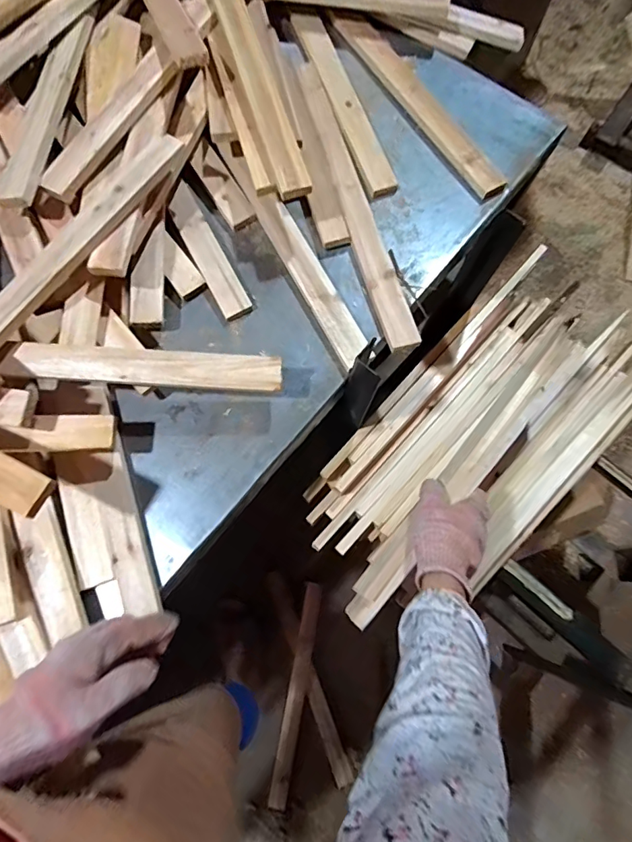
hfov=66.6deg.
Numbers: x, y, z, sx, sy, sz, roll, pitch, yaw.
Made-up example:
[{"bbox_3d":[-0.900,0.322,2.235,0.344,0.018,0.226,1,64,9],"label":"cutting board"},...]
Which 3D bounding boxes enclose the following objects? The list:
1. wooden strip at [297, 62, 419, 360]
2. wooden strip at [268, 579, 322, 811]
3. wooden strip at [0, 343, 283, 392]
[{"bbox_3d":[0.051,-0.315,0.675,0.046,0.011,0.463,-15,76,-4],"label":"wooden strip"},{"bbox_3d":[-0.044,0.637,1.135,0.043,0.016,0.476,10,76,3],"label":"wooden strip"},{"bbox_3d":[-0.199,-0.063,0.559,0.310,0.019,0.047,3,76,1],"label":"wooden strip"}]

